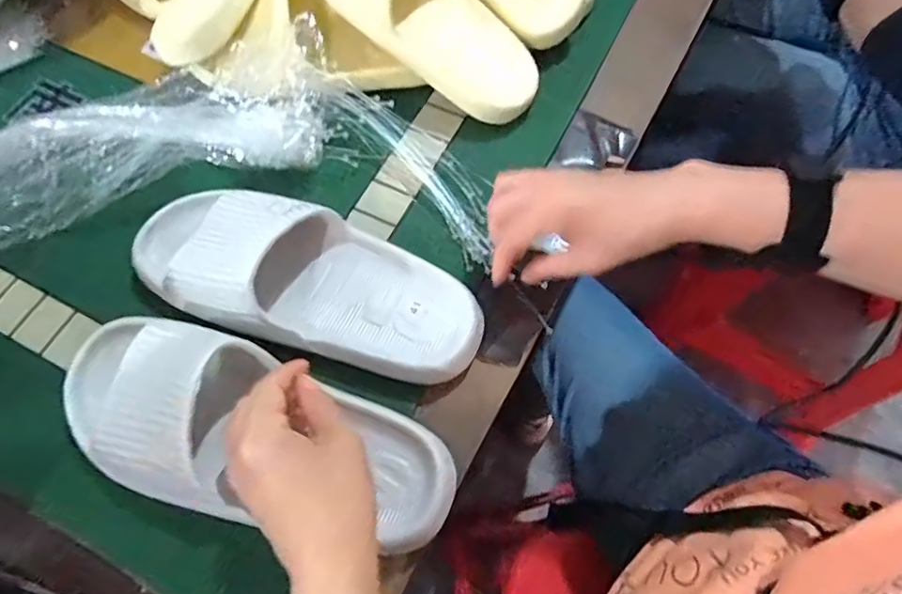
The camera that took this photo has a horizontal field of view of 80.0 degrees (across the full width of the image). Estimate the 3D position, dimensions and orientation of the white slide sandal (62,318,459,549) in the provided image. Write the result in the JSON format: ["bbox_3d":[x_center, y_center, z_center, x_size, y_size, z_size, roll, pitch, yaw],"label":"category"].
[{"bbox_3d":[-0.131,0.085,0.340,0.268,0.064,0.101,18,70,2],"label":"white slide sandal"}]

